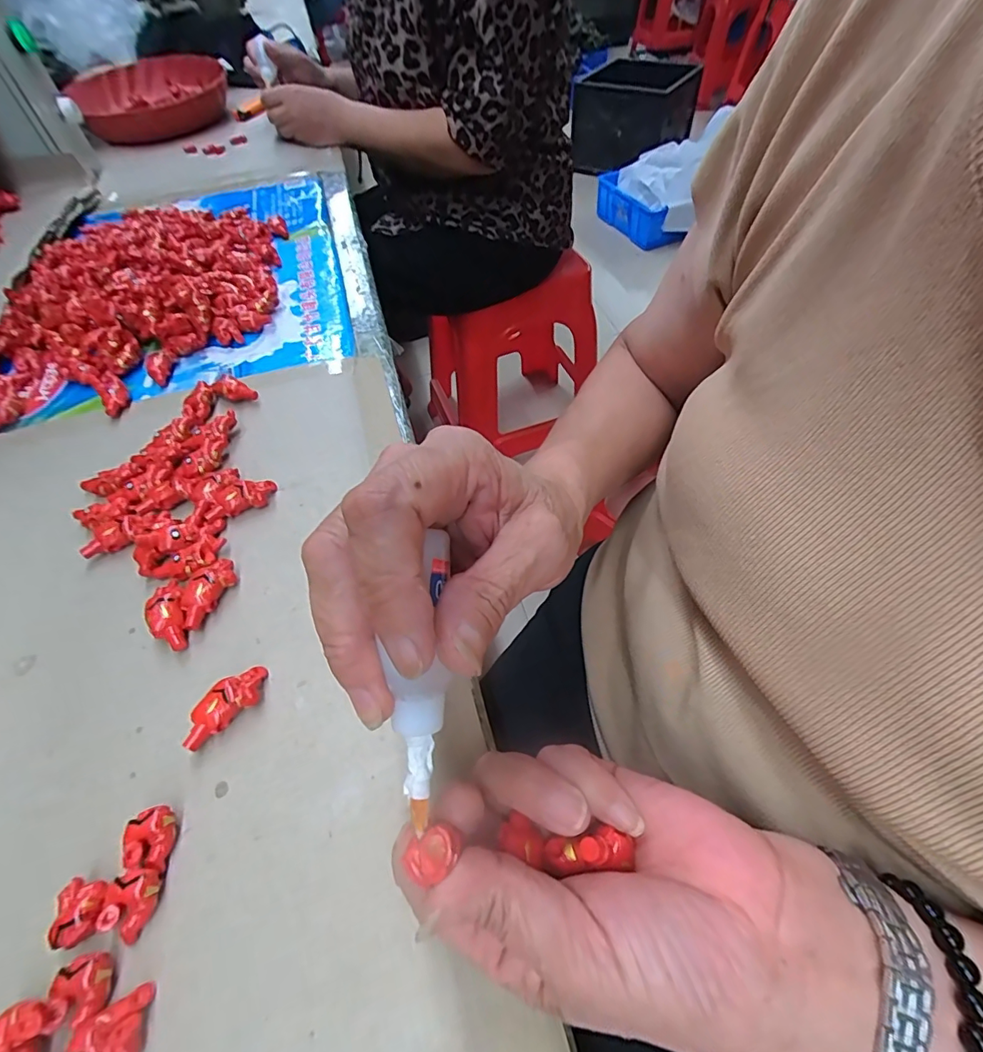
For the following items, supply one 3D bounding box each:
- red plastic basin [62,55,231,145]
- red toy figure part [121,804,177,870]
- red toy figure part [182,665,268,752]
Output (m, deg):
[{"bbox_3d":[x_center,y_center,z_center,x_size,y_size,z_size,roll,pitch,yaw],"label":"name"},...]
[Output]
[{"bbox_3d":[-0.556,-0.713,0.821,0.222,0.069,0.305,-23,55,-15],"label":"red plastic basin"},{"bbox_3d":[-0.137,0.126,0.200,0.016,0.015,0.020,-8,53,-4],"label":"red toy figure part"},{"bbox_3d":[-0.123,0.084,0.231,0.018,0.015,0.041,35,62,25],"label":"red toy figure part"}]

